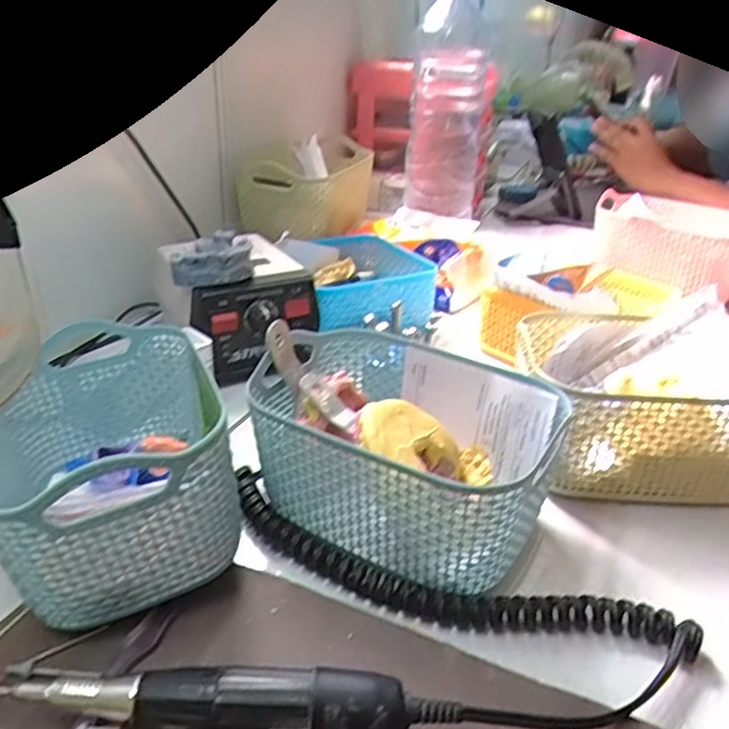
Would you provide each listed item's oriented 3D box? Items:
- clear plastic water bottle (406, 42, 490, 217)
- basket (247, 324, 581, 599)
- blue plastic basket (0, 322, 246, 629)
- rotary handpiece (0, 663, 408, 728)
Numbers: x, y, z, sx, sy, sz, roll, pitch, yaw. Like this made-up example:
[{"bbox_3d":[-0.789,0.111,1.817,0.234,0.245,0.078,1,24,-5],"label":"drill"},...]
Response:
[{"bbox_3d":[0.098,-0.274,0.787,0.086,0.181,0.073,9,30,8],"label":"clear plastic water bottle"},{"bbox_3d":[0.019,0.049,0.383,0.166,0.082,0.116,19,32,29],"label":"basket"},{"bbox_3d":[-0.141,0.045,0.360,0.109,0.094,0.174,-10,30,-22],"label":"blue plastic basket"},{"bbox_3d":[-0.075,0.136,0.272,0.179,0.027,0.036,3,28,1],"label":"rotary handpiece"}]

